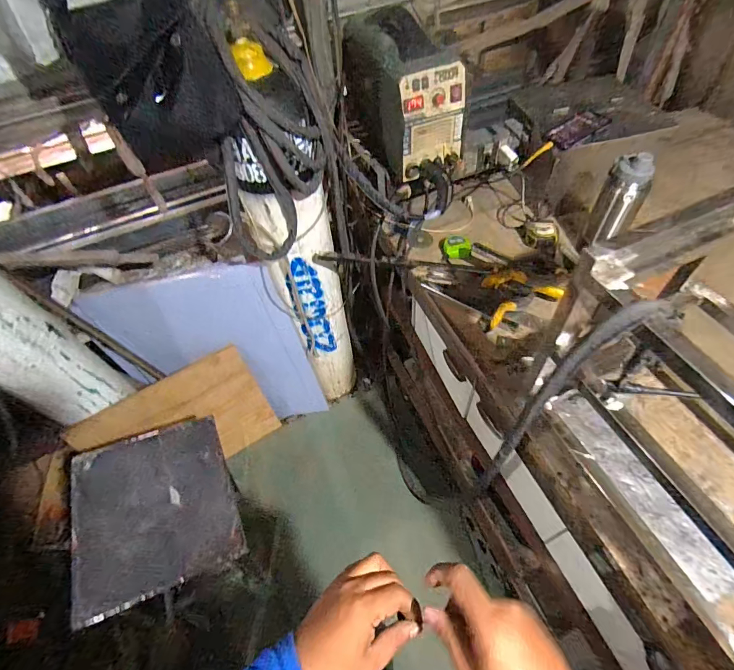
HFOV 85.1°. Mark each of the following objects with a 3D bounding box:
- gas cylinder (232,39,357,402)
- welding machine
[{"bbox_3d":[-0.180,-0.180,1.217,0.187,1.127,0.185,25,58,20],"label":"gas cylinder"},{"bbox_3d":[0.076,-0.584,0.956,0.158,0.250,0.354,-20,54,-12],"label":"welding machine"}]

